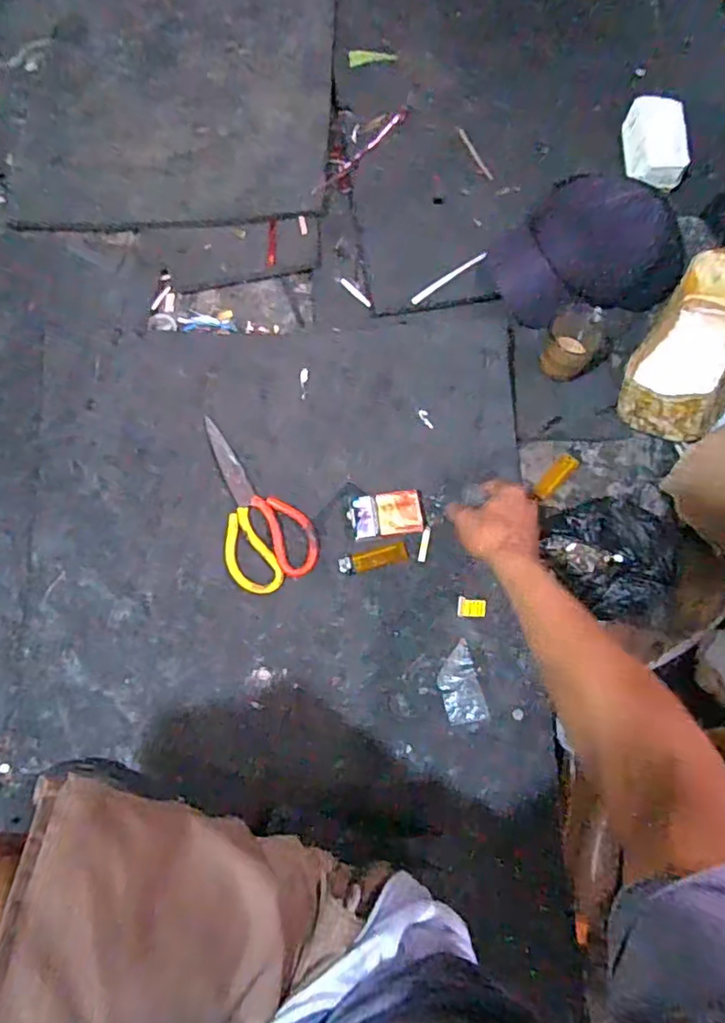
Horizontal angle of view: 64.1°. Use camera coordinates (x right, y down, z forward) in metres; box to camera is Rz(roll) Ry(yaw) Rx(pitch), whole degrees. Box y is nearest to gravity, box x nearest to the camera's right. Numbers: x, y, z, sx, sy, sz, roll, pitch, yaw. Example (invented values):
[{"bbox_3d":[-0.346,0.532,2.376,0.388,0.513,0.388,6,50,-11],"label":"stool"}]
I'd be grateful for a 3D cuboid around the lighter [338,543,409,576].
[{"bbox_3d":[0.014,0.059,0.718,0.086,0.010,0.023,-10,72,-5],"label":"lighter"}]

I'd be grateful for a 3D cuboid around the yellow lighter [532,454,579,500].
[{"bbox_3d":[0.243,-0.044,0.729,0.024,0.016,0.067,43,91,12],"label":"yellow lighter"}]

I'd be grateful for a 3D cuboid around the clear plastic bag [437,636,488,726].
[{"bbox_3d":[0.113,0.201,0.675,0.047,0.004,0.089,-20,67,13],"label":"clear plastic bag"}]

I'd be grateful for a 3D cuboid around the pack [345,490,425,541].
[{"bbox_3d":[0.031,0.005,0.727,0.091,0.023,0.053,-6,72,-3],"label":"pack"}]

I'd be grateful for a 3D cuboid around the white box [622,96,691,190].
[{"bbox_3d":[0.396,-0.504,0.781,0.070,0.033,0.140,2,71,-1],"label":"white box"}]

